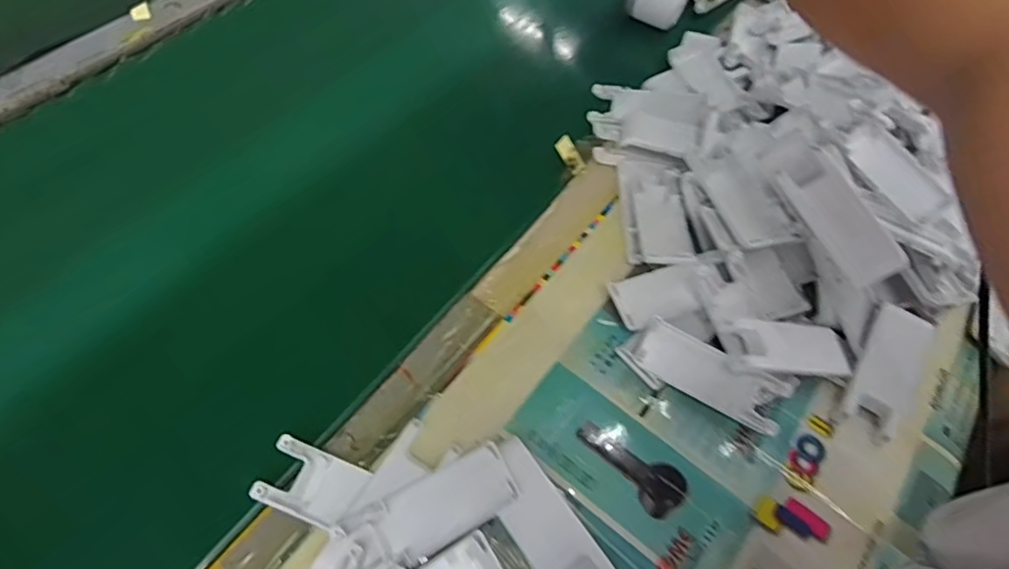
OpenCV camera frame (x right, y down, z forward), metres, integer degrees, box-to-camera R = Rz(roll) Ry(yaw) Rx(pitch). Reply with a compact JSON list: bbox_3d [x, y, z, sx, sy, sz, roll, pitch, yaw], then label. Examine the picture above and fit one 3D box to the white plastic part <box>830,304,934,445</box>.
[{"bbox_3d":[0.277,0.063,0.412,0.040,0.021,0.099,30,64,16],"label":"white plastic part"}]

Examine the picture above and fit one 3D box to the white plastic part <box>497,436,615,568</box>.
[{"bbox_3d":[0.035,0.161,0.337,0.041,0.018,0.139,-26,68,-21],"label":"white plastic part"}]

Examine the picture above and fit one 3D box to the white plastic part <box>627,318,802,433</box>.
[{"bbox_3d":[0.148,0.061,0.398,0.107,0.015,0.040,28,61,8],"label":"white plastic part"}]

